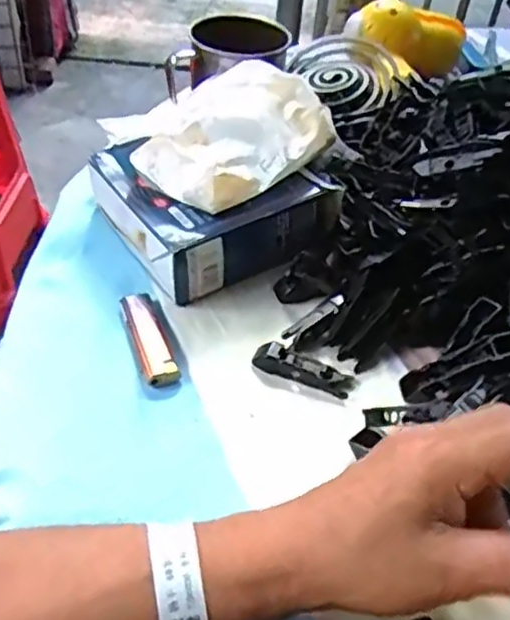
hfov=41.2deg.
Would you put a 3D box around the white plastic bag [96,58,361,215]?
[{"bbox_3d":[-0.017,-0.134,0.510,0.149,0.044,0.111,-26,53,-27],"label":"white plastic bag"}]

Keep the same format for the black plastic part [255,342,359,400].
[{"bbox_3d":[0.033,0.040,0.449,0.068,0.014,0.019,16,47,10],"label":"black plastic part"}]

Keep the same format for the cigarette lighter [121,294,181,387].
[{"bbox_3d":[-0.072,0.018,0.459,0.022,0.011,0.080,-13,49,-17],"label":"cigarette lighter"}]

